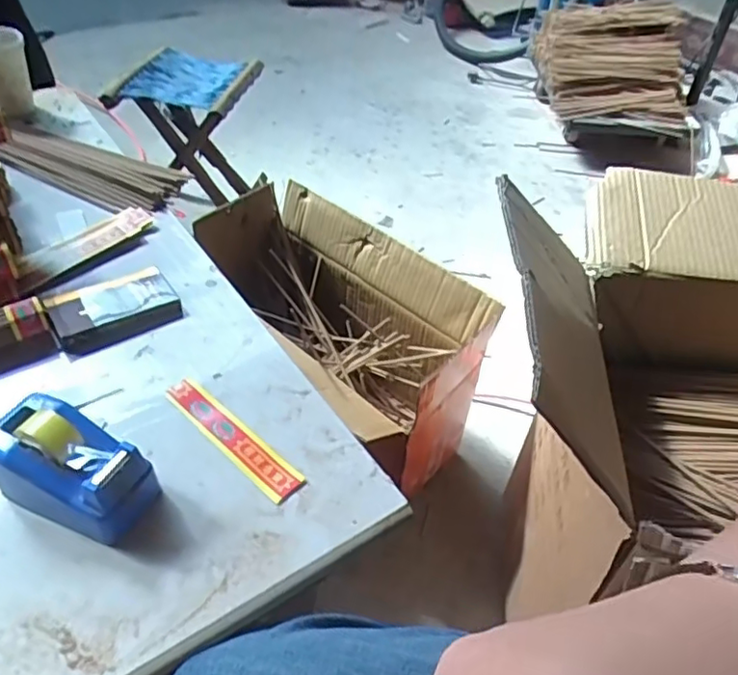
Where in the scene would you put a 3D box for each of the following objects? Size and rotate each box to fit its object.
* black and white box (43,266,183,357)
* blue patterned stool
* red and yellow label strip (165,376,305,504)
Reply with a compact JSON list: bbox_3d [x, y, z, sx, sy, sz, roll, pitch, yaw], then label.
[{"bbox_3d":[-0.222,-0.027,0.542,0.099,0.015,0.067,-23,51,-26],"label":"black and white box"},{"bbox_3d":[-0.376,-0.442,1.347,0.234,0.255,0.275,9,45,3],"label":"blue patterned stool"},{"bbox_3d":[-0.104,0.073,0.462,0.138,0.004,0.026,34,56,27],"label":"red and yellow label strip"}]

